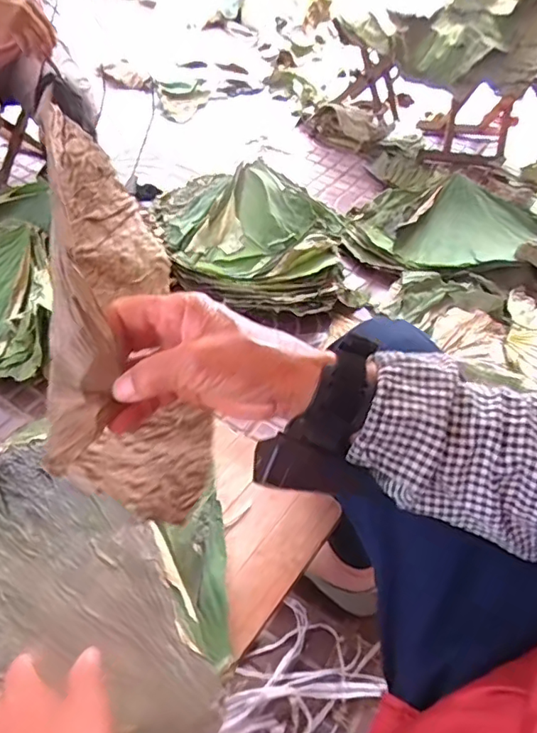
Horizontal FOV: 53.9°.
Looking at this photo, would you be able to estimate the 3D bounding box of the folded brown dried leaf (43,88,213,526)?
[{"bbox_3d":[-0.107,-0.020,0.374,0.056,0.149,0.272,-10,88,6],"label":"folded brown dried leaf"}]

